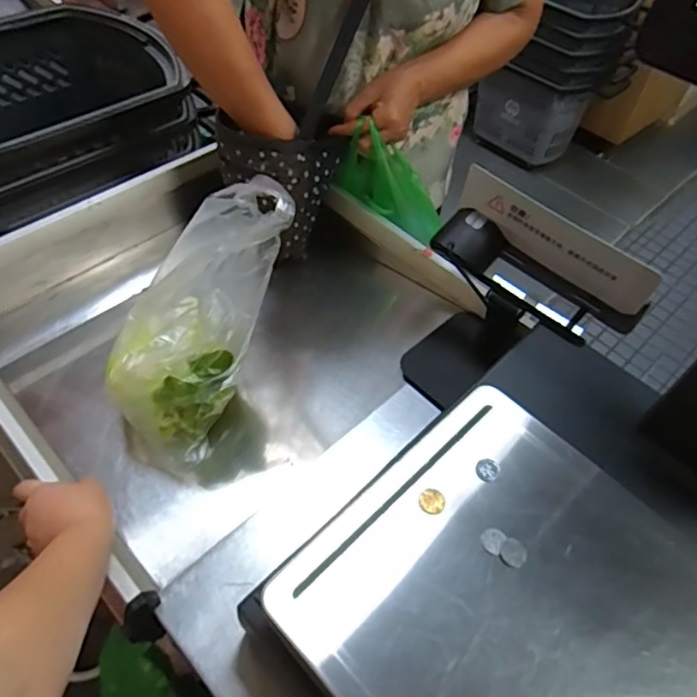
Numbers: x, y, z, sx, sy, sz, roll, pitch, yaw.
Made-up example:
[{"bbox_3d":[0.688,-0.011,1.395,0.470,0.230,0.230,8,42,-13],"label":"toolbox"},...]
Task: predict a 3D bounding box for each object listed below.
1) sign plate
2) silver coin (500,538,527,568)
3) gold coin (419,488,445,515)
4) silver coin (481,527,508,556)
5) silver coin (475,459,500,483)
[{"bbox_3d":[0.220,-0.118,0.614,0.230,0.061,0.010,39,46,19],"label":"sign plate"},{"bbox_3d":[0.119,0.146,0.402,0.018,0.004,0.019,2,53,-3],"label":"silver coin"},{"bbox_3d":[0.063,0.116,0.426,0.019,0.004,0.018,2,53,-3],"label":"gold coin"},{"bbox_3d":[0.106,0.139,0.409,0.016,0.004,0.018,31,57,17],"label":"silver coin"},{"bbox_3d":[0.110,0.097,0.446,0.019,0.004,0.018,22,67,23],"label":"silver coin"}]

